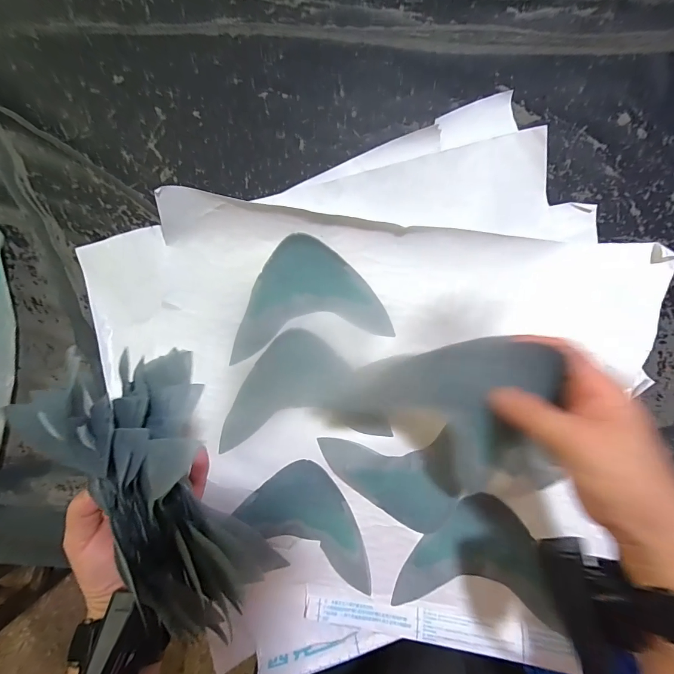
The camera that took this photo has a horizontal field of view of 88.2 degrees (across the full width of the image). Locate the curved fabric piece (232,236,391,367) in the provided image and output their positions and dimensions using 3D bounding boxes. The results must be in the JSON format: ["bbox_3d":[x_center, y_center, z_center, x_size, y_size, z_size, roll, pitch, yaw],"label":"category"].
[{"bbox_3d":[-0.034,-0.045,0.365,0.163,0.018,0.112,-10,90,1],"label":"curved fabric piece"}]

